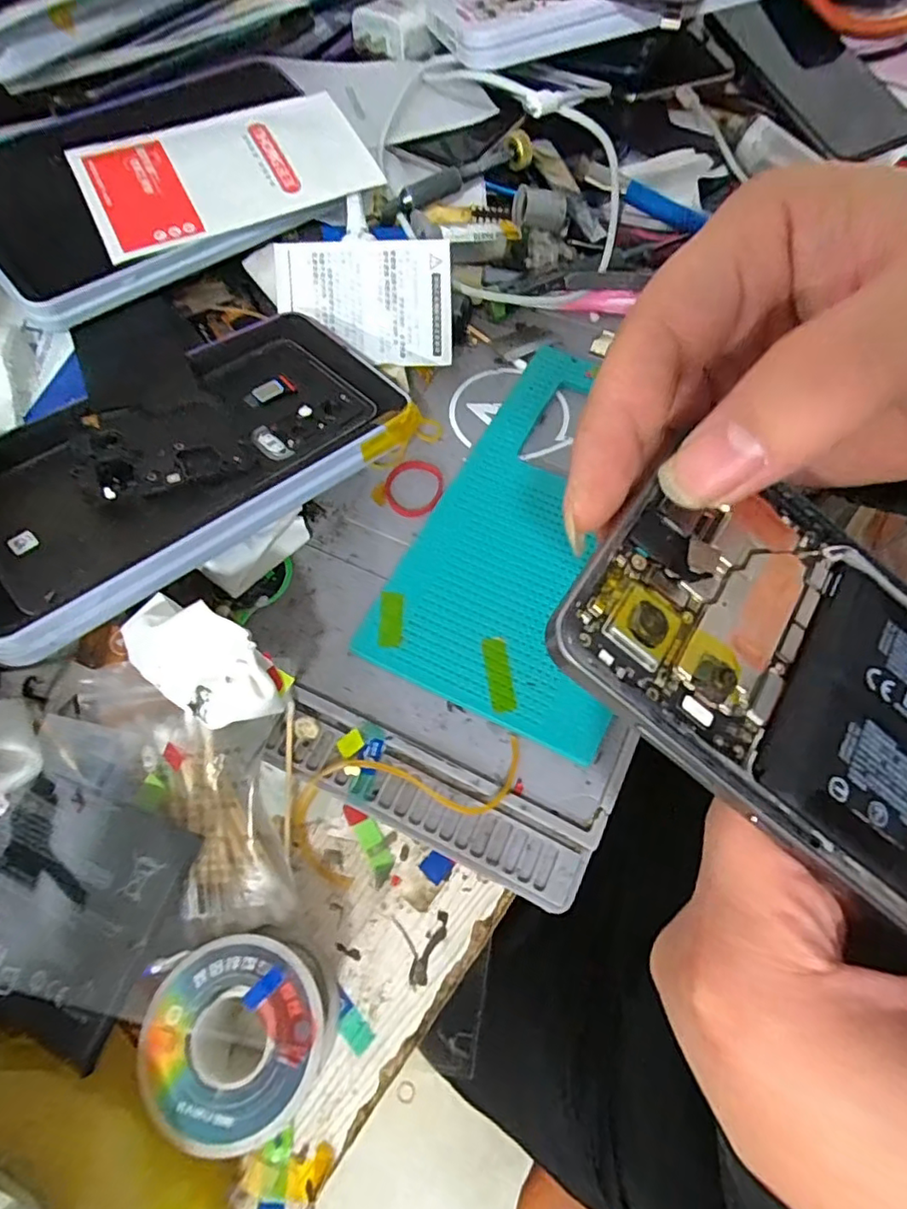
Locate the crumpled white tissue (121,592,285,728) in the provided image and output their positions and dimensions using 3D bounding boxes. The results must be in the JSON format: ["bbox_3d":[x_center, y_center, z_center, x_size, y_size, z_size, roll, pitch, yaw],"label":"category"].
[{"bbox_3d":[-0.084,0.020,0.201,0.054,0.018,0.031,42,81,-7],"label":"crumpled white tissue"}]

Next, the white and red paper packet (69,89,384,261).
[{"bbox_3d":[-0.114,-0.220,0.293,0.135,0.004,0.079,-24,73,-11],"label":"white and red paper packet"}]

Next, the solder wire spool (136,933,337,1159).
[{"bbox_3d":[-0.067,0.137,0.189,0.052,0.032,0.052,0,66,0],"label":"solder wire spool"}]

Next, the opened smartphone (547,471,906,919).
[{"bbox_3d":[0.099,0.030,0.131,0.157,0.004,0.073,37,67,-2],"label":"opened smartphone"}]

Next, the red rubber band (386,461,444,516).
[{"bbox_3d":[-0.019,-0.058,0.283,0.028,0.004,0.032,17,67,8],"label":"red rubber band"}]

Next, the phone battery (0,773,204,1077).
[{"bbox_3d":[-0.131,0.095,0.189,0.082,0.006,0.064,12,65,19],"label":"phone battery"}]

